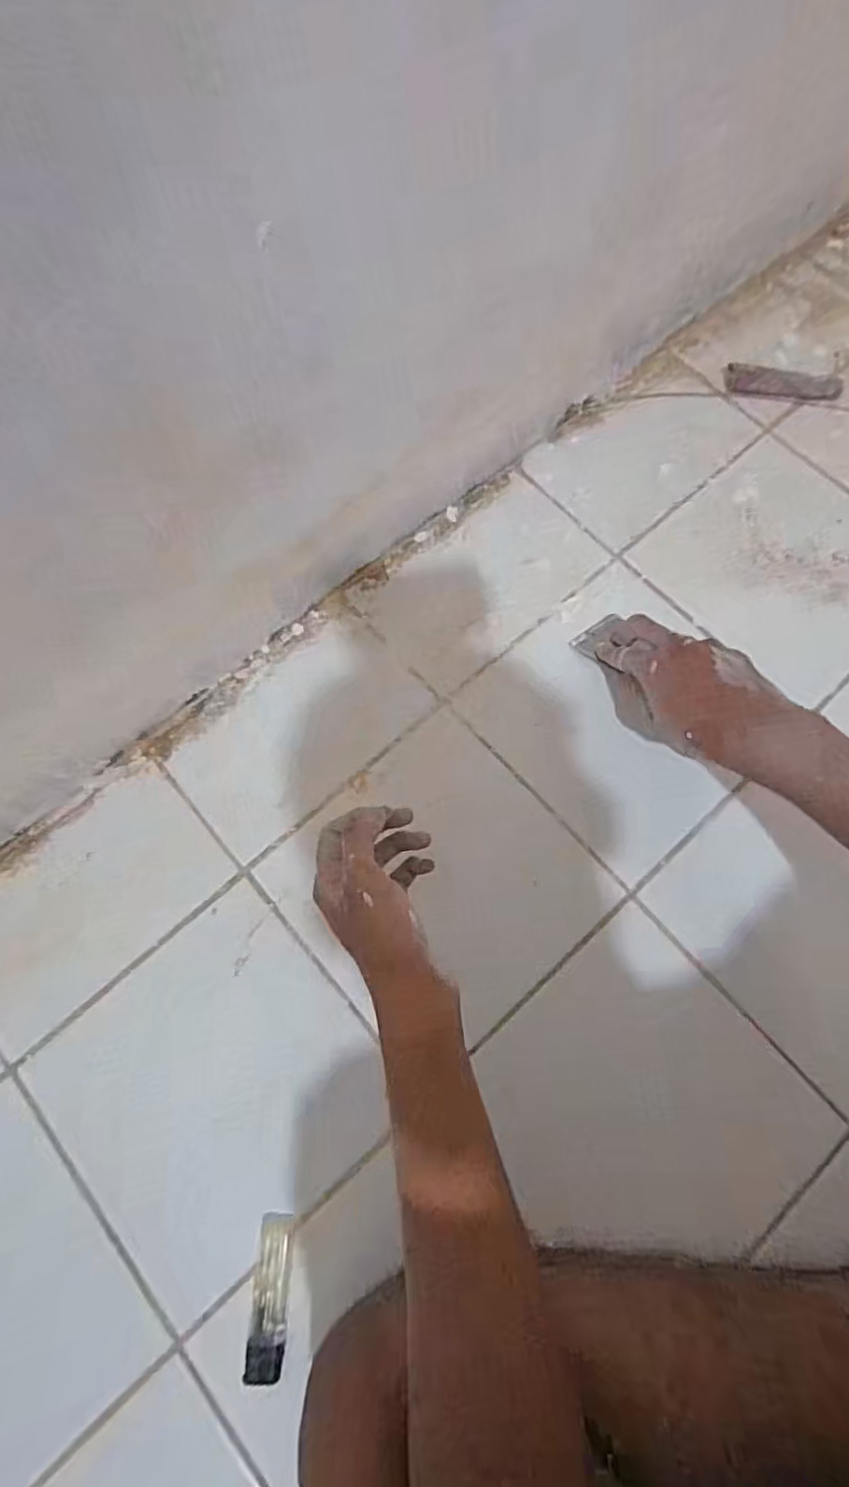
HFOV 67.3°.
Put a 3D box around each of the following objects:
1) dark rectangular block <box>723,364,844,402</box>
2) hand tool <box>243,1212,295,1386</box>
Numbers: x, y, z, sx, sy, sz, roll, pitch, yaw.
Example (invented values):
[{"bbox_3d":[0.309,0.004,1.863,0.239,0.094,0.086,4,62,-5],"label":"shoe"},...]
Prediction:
[{"bbox_3d":[0.326,-0.327,0.578,0.103,0.013,0.023,9,74,3],"label":"dark rectangular block"},{"bbox_3d":[-0.094,0.336,0.387,0.022,0.013,0.082,3,74,1],"label":"hand tool"}]

